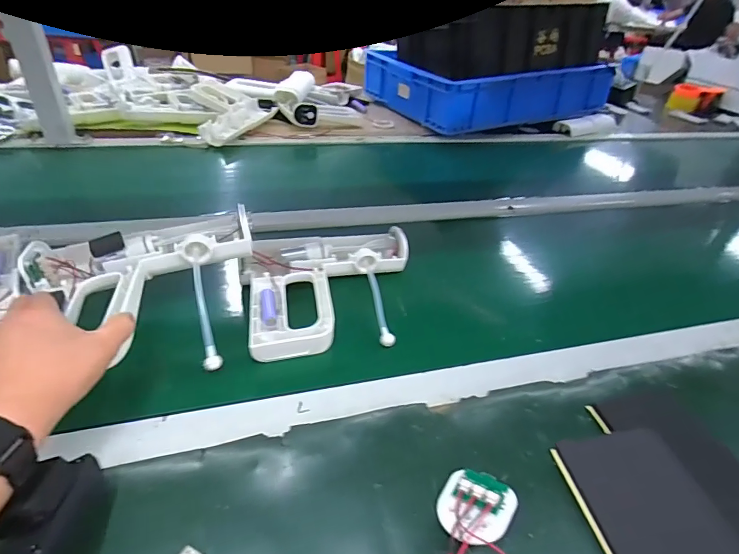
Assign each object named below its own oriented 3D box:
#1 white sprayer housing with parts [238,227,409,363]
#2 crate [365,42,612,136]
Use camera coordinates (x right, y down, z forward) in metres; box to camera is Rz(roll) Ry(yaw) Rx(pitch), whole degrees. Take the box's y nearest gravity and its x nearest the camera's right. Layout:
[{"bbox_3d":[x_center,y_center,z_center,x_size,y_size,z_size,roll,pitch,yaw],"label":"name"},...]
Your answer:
[{"bbox_3d":[-0.046,-0.001,0.518,0.202,0.032,0.212,-5,40,-16],"label":"white sprayer housing with parts"},{"bbox_3d":[0.312,-0.537,1.191,0.529,0.146,0.409,-16,42,-27],"label":"crate"}]

